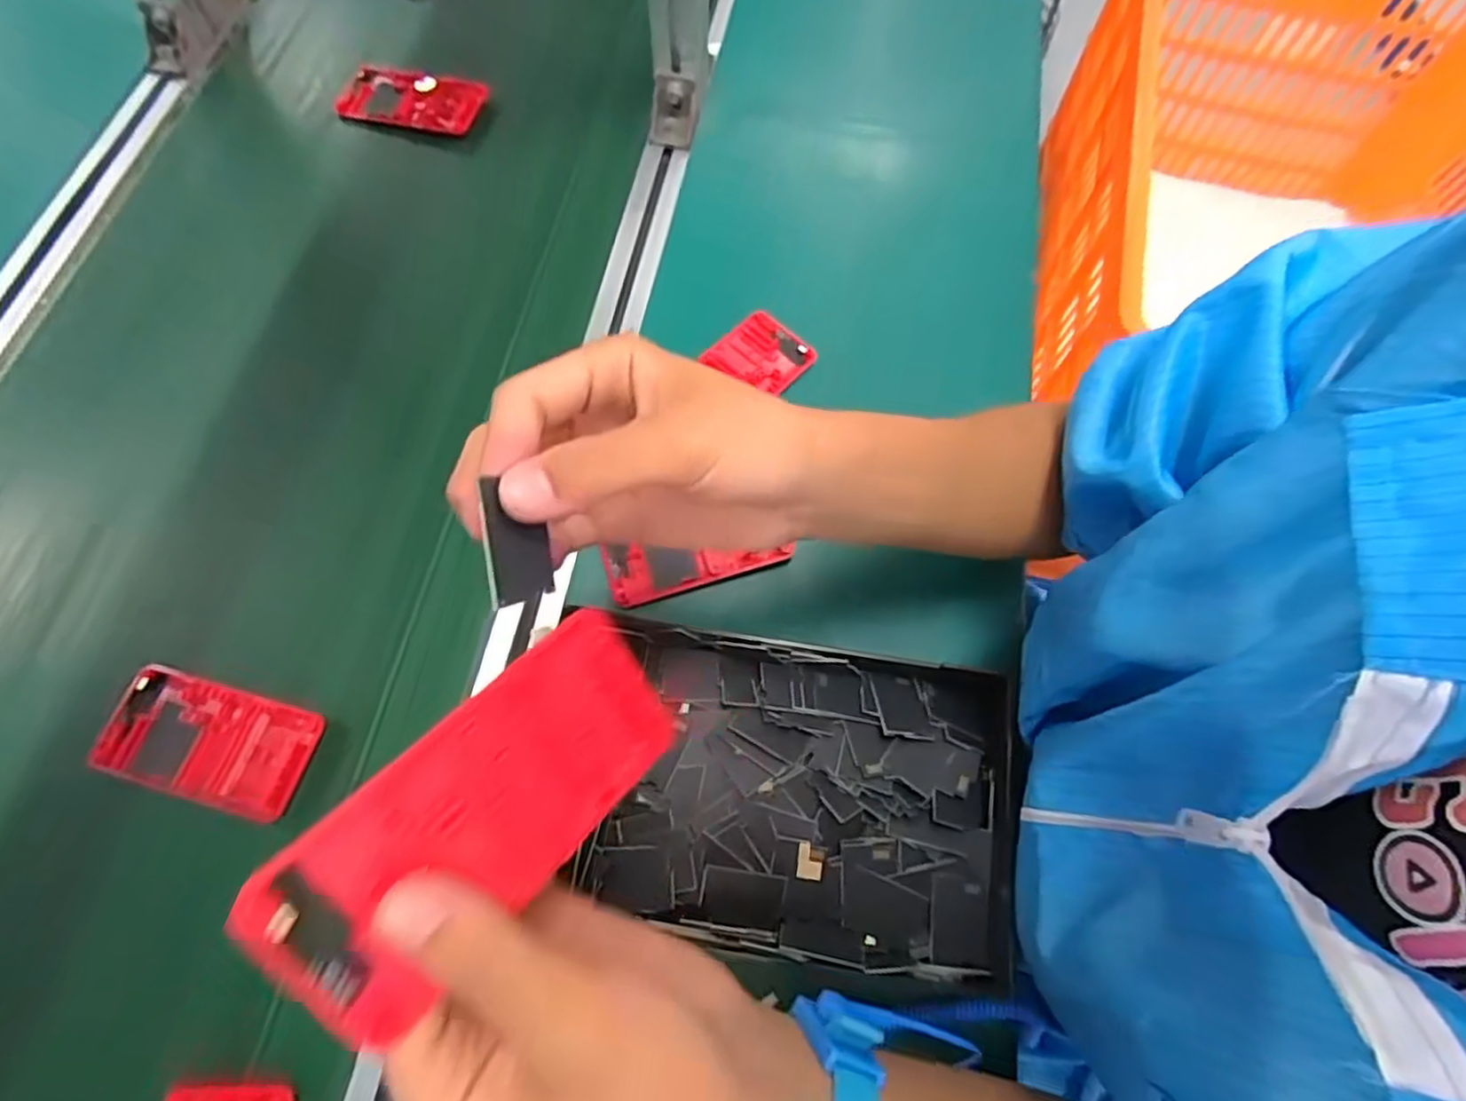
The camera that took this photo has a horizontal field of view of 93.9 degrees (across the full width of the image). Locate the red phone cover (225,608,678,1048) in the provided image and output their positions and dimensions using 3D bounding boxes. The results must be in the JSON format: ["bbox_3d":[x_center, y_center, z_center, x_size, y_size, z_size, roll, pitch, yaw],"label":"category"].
[{"bbox_3d":[-0.072,0.076,0.207,0.125,0.006,0.061,-43,112,-36],"label":"red phone cover"}]

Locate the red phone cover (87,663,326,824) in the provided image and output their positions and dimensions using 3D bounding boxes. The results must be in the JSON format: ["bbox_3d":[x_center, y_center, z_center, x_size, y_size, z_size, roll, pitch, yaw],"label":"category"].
[{"bbox_3d":[-0.307,0.111,0.400,0.120,0.009,0.062,15,69,5],"label":"red phone cover"}]

